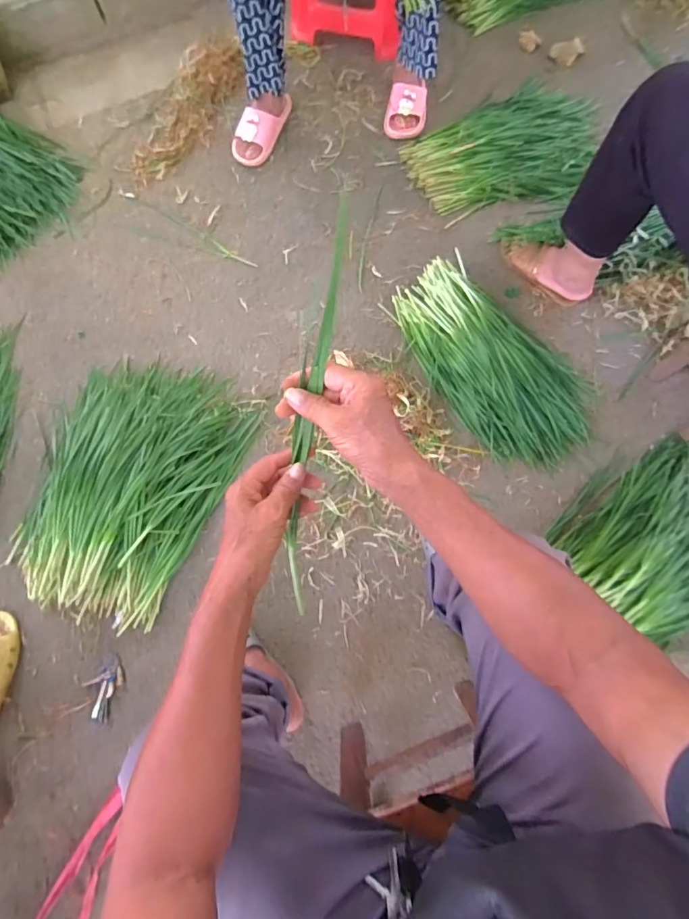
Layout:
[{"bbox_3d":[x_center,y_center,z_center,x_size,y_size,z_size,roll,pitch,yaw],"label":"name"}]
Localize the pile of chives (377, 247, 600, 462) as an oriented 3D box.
[{"bbox_3d":[0.316,-0.215,0.992,0.263,0.064,0.503,-38,79,-7],"label":"pile of chives"}]

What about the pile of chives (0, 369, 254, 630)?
[{"bbox_3d":[-0.447,0.036,0.938,0.387,0.093,0.536,22,79,6],"label":"pile of chives"}]

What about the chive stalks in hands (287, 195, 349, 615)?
[{"bbox_3d":[-0.037,-0.015,0.458,0.030,0.011,0.424,10,117,4],"label":"chive stalks in hands"}]

